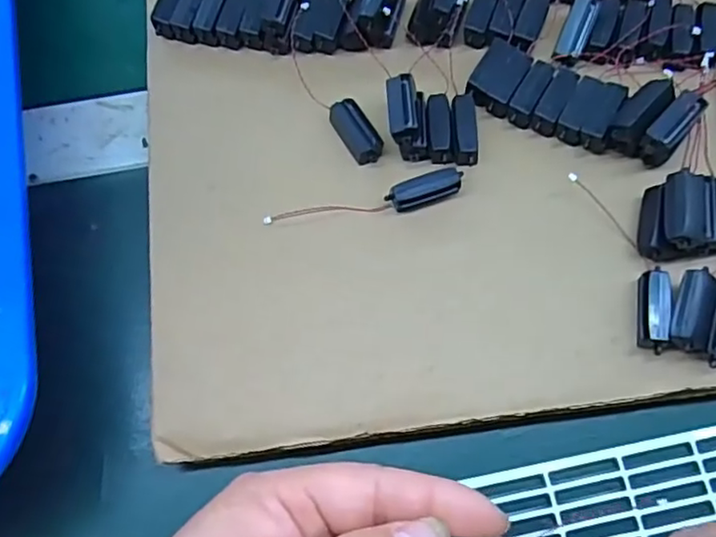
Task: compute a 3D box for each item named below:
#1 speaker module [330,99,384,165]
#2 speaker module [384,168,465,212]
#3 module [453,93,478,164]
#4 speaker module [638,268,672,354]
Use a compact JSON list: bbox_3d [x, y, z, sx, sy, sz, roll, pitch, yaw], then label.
[{"bbox_3d":[-0.001,-0.057,0.261,0.013,0.006,0.028,-32,73,-8],"label":"speaker module"},{"bbox_3d":[0.027,-0.031,0.247,0.031,0.008,0.011,-18,72,-3],"label":"speaker module"},{"bbox_3d":[0.044,-0.057,0.255,0.010,0.009,0.029,-1,72,2],"label":"module"},{"bbox_3d":[0.108,0.015,0.228,0.009,0.013,0.030,6,72,5],"label":"speaker module"}]

